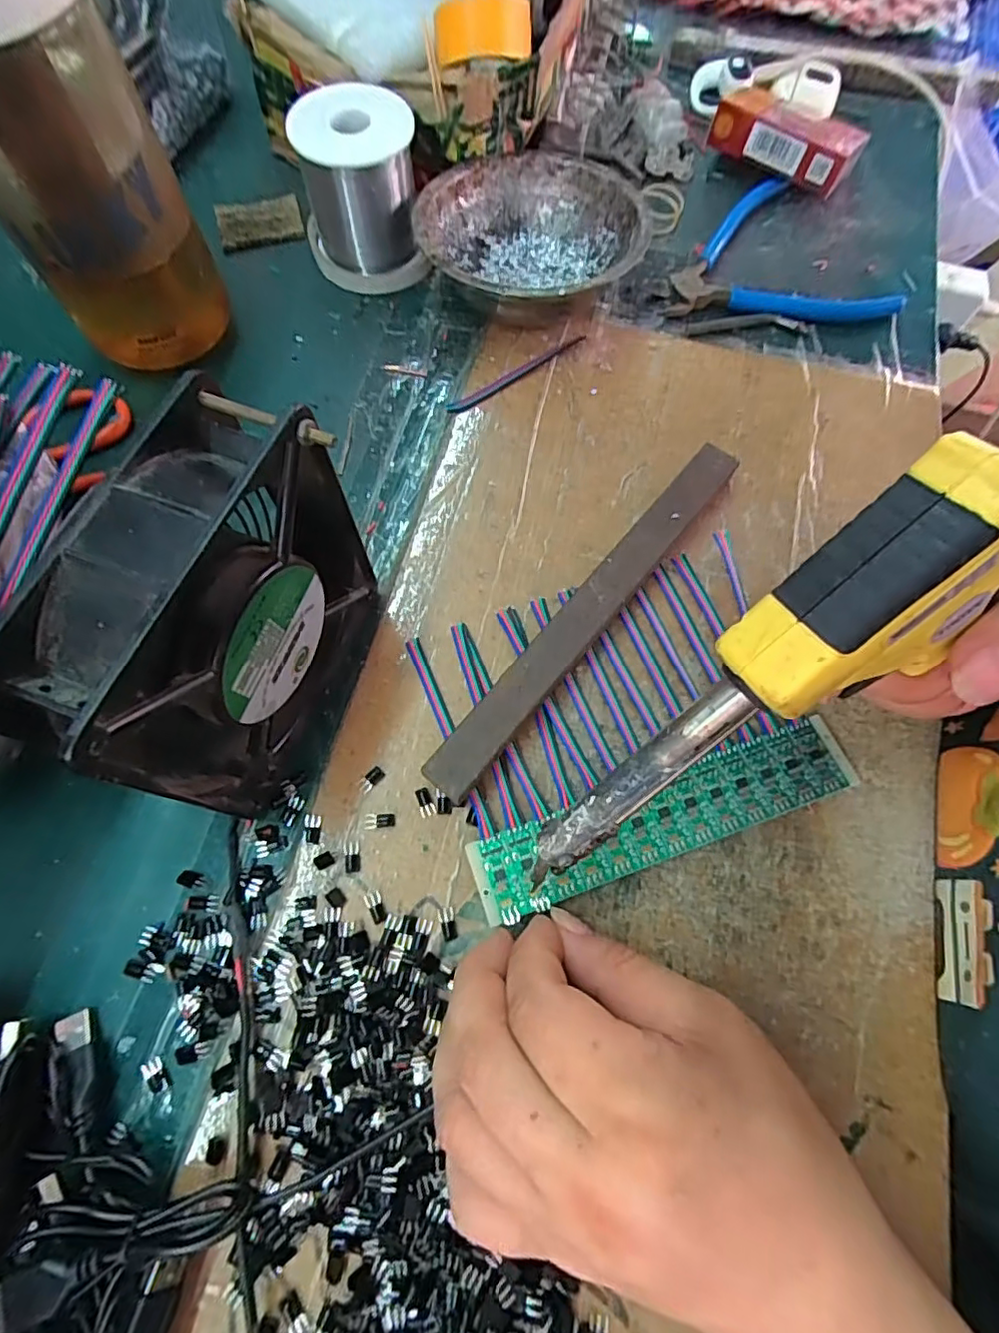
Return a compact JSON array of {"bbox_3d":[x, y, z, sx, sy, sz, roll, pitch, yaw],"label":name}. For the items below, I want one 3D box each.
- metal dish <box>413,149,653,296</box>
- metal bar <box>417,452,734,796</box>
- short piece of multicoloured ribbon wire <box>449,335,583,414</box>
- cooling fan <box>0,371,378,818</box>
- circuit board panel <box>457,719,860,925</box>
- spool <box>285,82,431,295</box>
[{"bbox_3d":[0.018,-0.239,0.335,0.120,0.043,0.122,0,69,-1],"label":"metal dish"},{"bbox_3d":[0.044,-0.027,0.268,0.020,0.019,0.215,37,73,12],"label":"metal bar"},{"bbox_3d":[0.011,-0.164,0.327,0.092,0.004,0.008,-31,73,-12],"label":"short piece of multicoloured ribbon wire"},{"bbox_3d":[-0.095,-0.013,0.208,0.045,0.119,0.116,21,71,7],"label":"cooling fan"},{"bbox_3d":[0.069,0.061,0.240,0.164,0.004,0.033,-18,71,-9],"label":"circuit board panel"},{"bbox_3d":[-0.081,-0.270,0.335,0.065,0.069,0.064,-12,70,-5],"label":"spool"}]

